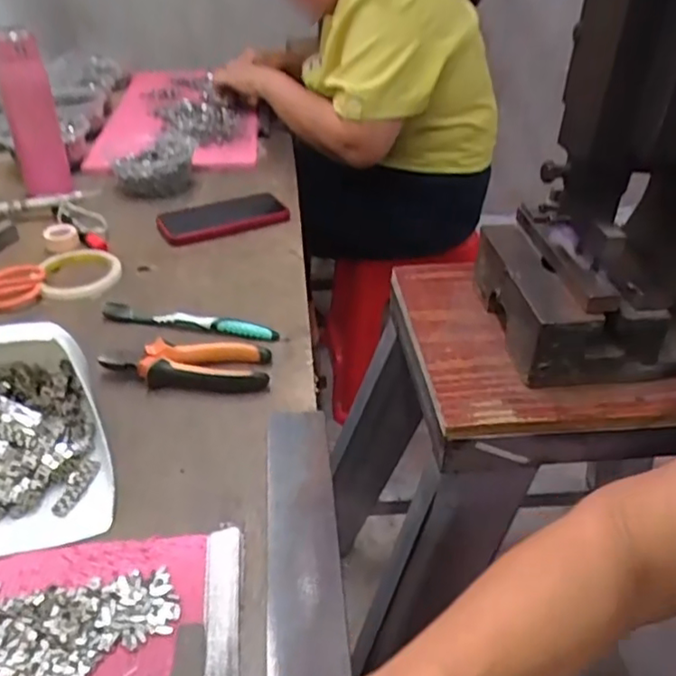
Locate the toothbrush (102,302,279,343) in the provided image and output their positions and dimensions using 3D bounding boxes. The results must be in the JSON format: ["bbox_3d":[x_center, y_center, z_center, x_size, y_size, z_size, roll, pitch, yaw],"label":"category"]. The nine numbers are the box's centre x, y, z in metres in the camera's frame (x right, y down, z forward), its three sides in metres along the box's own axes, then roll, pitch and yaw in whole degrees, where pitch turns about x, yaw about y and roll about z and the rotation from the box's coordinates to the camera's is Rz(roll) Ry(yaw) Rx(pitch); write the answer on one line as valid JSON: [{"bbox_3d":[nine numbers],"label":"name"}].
[{"bbox_3d":[-0.152,-0.017,0.647,0.186,0.015,0.013,8,37,8],"label":"toothbrush"}]

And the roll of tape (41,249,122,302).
[{"bbox_3d":[-0.297,-0.076,0.732,0.086,0.014,0.095,-11,38,-16],"label":"roll of tape"}]

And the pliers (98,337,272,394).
[{"bbox_3d":[-0.137,0.019,0.590,0.148,0.025,0.065,4,36,4],"label":"pliers"}]

